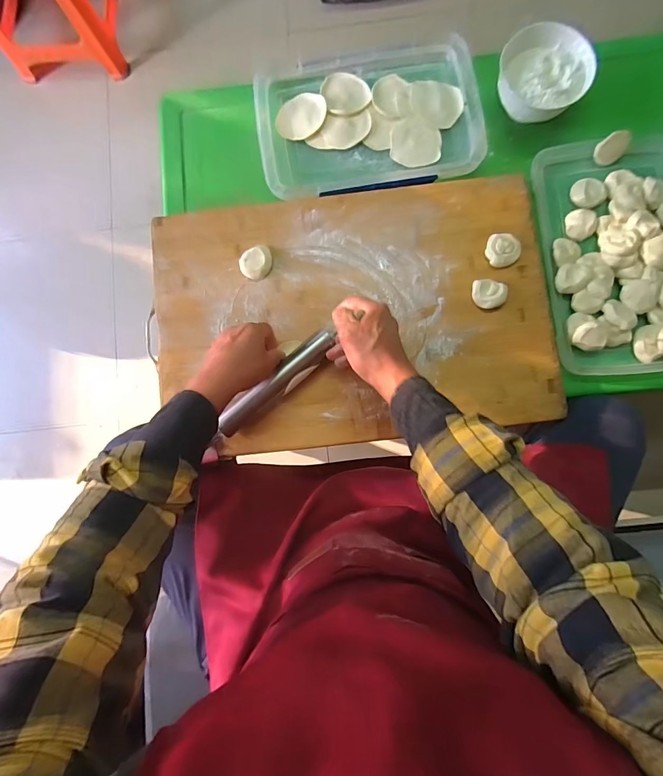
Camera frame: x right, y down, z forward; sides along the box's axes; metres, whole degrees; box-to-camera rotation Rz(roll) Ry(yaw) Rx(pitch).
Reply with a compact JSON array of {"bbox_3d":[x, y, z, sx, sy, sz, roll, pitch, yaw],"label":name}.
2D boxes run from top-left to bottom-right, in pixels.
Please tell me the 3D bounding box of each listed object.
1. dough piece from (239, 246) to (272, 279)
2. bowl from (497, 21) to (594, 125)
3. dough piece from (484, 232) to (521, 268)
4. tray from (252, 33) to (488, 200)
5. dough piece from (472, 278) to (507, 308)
[{"bbox_3d":[-0.115,-0.192,0.582,0.050,0.014,0.046,0,84,2],"label":"dough piece"},{"bbox_3d":[0.324,-0.487,0.590,0.134,0.071,0.134,0,84,2],"label":"bowl"},{"bbox_3d":[0.262,-0.209,0.573,0.047,0.016,0.048,8,84,3],"label":"dough piece"},{"bbox_3d":[0.059,-0.443,0.629,0.359,0.044,0.248,-6,84,2],"label":"tray"},{"bbox_3d":[0.236,-0.140,0.564,0.047,0.020,0.041,11,85,3],"label":"dough piece"}]

